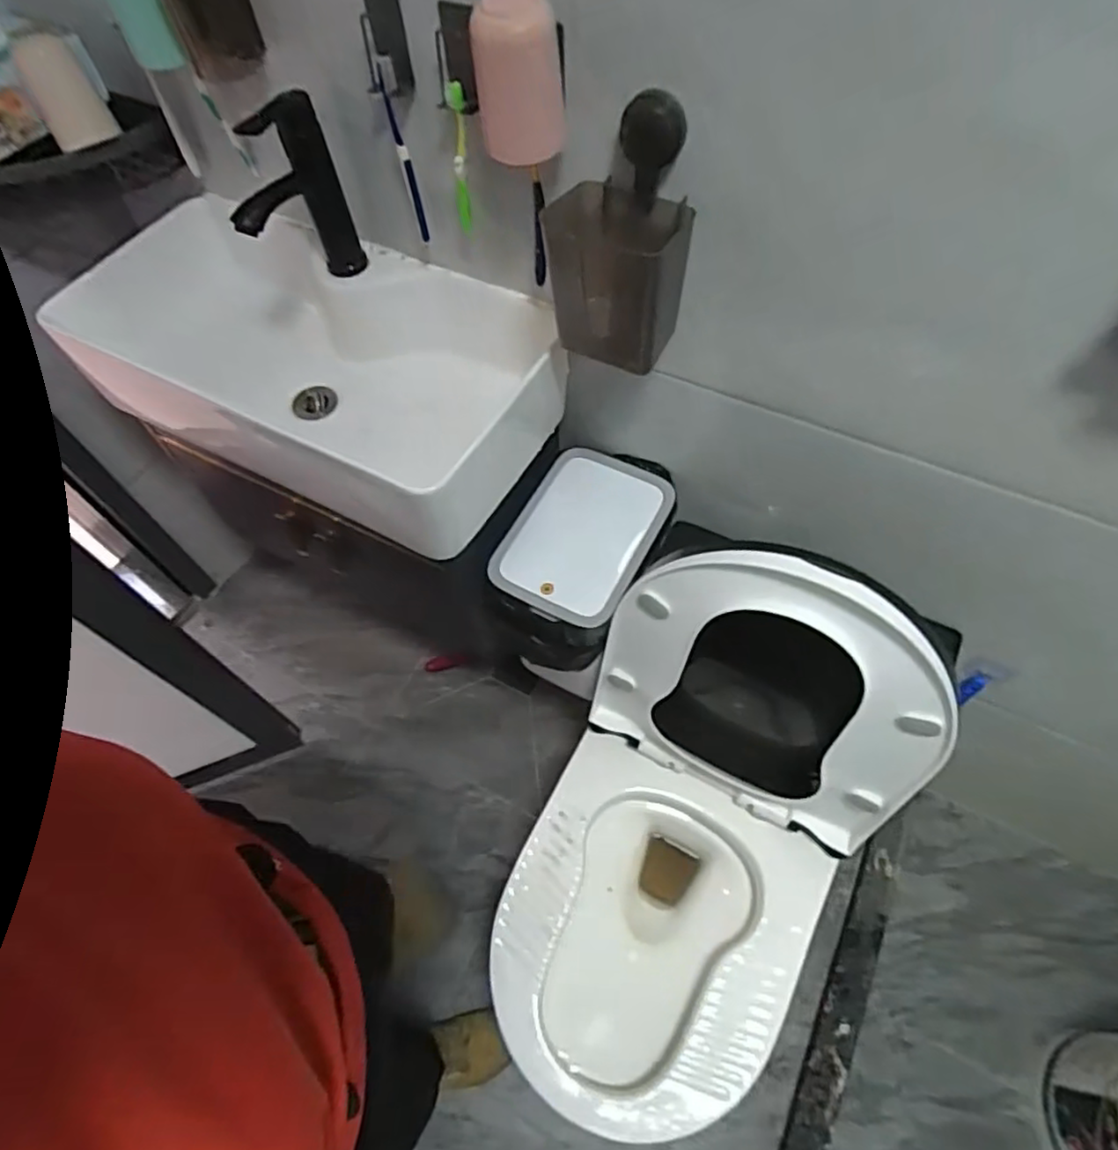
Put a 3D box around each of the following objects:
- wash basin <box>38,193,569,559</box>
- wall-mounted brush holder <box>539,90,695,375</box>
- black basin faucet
[{"bbox_3d":[-0.309,-0.264,0.847,0.580,0.177,0.296,23,63,16],"label":"wash basin"},{"bbox_3d":[0.057,-0.304,0.620,0.132,0.197,0.105,4,59,5],"label":"wall-mounted brush holder"},{"bbox_3d":[-0.287,-0.394,0.721,0.041,0.177,0.142,26,64,17],"label":"black basin faucet"}]

